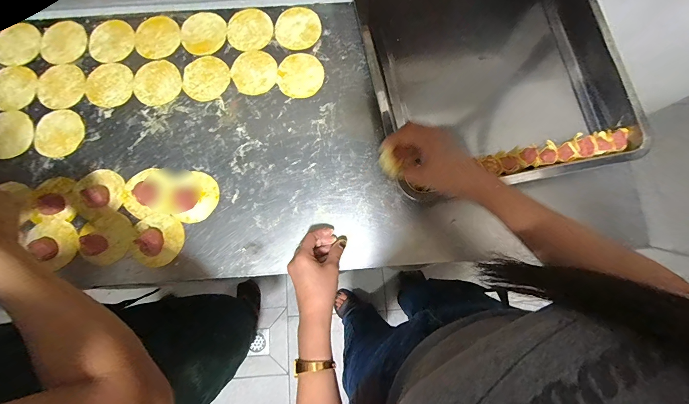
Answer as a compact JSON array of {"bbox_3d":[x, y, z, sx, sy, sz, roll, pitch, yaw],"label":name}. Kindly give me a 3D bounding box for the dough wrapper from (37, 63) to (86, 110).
[{"bbox_3d":[-0.493,-0.202,0.546,0.080,0.006,0.089,-37,81,-8],"label":"dough wrapper"}]

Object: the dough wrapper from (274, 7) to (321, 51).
[{"bbox_3d":[-0.085,-0.316,0.570,0.083,0.004,0.081,-1,82,4],"label":"dough wrapper"}]

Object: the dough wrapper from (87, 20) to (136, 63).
[{"bbox_3d":[-0.422,-0.291,0.566,0.082,0.004,0.085,0,78,-1],"label":"dough wrapper"}]

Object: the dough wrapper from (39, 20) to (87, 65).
[{"bbox_3d":[-0.504,-0.287,0.563,0.081,0.005,0.081,0,78,-1],"label":"dough wrapper"}]

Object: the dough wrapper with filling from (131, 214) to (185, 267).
[{"bbox_3d":[-0.291,0.058,0.488,0.070,0.015,0.079,-1,78,-1],"label":"dough wrapper with filling"}]

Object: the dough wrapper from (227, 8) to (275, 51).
[{"bbox_3d":[-0.172,-0.314,0.569,0.081,0.004,0.083,0,78,-1],"label":"dough wrapper"}]

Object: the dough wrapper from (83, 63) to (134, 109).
[{"bbox_3d":[-0.409,-0.204,0.547,0.080,0.004,0.081,0,78,-1],"label":"dough wrapper"}]

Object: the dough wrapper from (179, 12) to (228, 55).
[{"bbox_3d":[-0.256,-0.306,0.567,0.079,0.004,0.082,0,78,-1],"label":"dough wrapper"}]

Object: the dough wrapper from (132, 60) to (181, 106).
[{"bbox_3d":[-0.329,-0.210,0.548,0.080,0.004,0.083,0,78,-1],"label":"dough wrapper"}]

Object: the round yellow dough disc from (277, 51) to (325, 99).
[{"bbox_3d":[-0.079,-0.225,0.556,0.082,0.004,0.085,0,80,3],"label":"round yellow dough disc"}]

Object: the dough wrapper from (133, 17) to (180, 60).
[{"bbox_3d":[-0.336,-0.297,0.563,0.077,0.004,0.082,0,78,-1],"label":"dough wrapper"}]

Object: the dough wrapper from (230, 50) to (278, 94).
[{"bbox_3d":[-0.160,-0.230,0.554,0.078,0.004,0.083,0,78,-1],"label":"dough wrapper"}]

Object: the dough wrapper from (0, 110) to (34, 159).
[{"bbox_3d":[-0.559,-0.114,0.522,0.082,0.009,0.082,0,78,-1],"label":"dough wrapper"}]

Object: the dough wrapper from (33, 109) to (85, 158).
[{"bbox_3d":[-0.479,-0.114,0.525,0.077,0.004,0.081,1,78,-4],"label":"dough wrapper"}]

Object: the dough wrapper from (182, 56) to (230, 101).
[{"bbox_3d":[-0.245,-0.219,0.552,0.082,0.004,0.078,0,78,-1],"label":"dough wrapper"}]

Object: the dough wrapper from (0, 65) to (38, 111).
[{"bbox_3d":[-0.577,-0.198,0.542,0.084,0.005,0.084,0,78,-1],"label":"dough wrapper"}]

